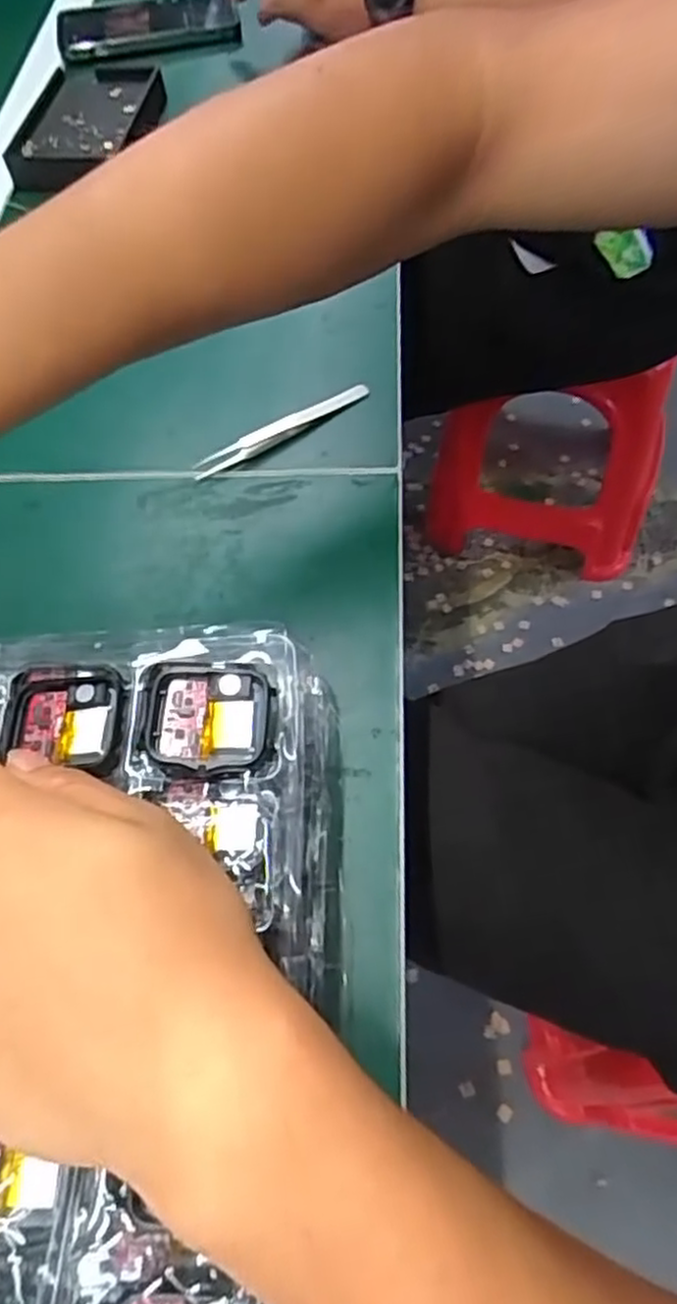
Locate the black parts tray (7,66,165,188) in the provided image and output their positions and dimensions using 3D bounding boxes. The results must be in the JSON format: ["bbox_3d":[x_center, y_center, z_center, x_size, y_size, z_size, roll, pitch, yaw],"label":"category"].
[{"bbox_3d":[-0.205,-0.435,0.593,0.091,0.022,0.169,9,62,10],"label":"black parts tray"}]

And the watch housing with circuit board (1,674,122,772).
[{"bbox_3d":[-0.104,0.025,0.270,0.044,0.008,0.037,0,61,5],"label":"watch housing with circuit board"}]

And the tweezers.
[{"bbox_3d":[-0.031,-0.128,0.416,0.114,0.010,0.009,-32,63,-12],"label":"tweezers"}]

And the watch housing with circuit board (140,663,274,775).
[{"bbox_3d":[-0.049,0.024,0.265,0.047,0.007,0.041,-4,61,2],"label":"watch housing with circuit board"}]

